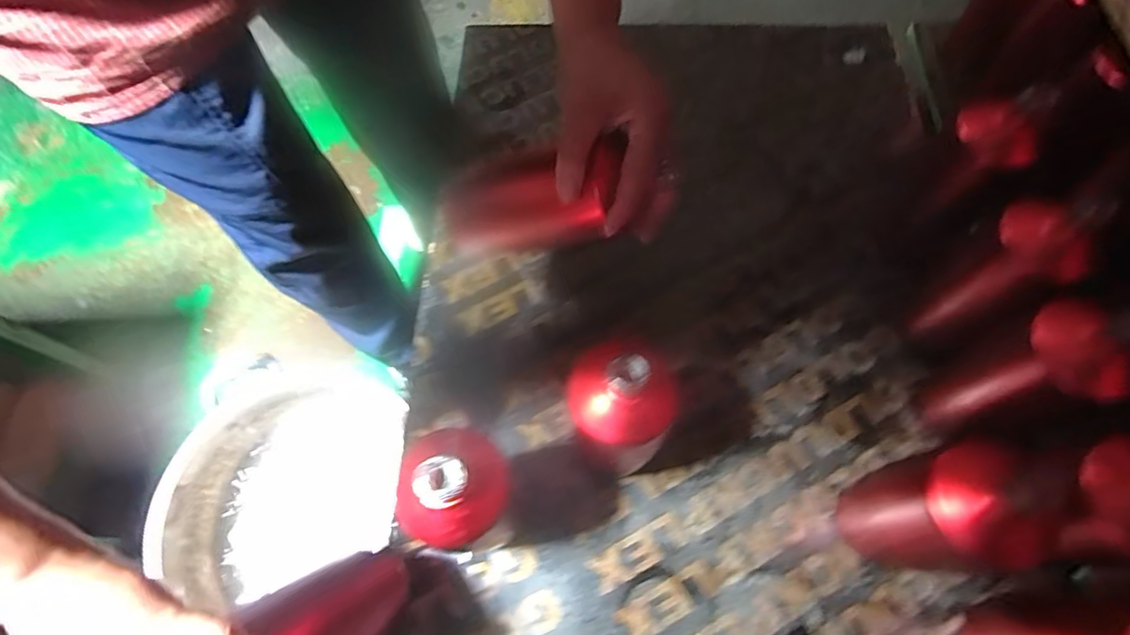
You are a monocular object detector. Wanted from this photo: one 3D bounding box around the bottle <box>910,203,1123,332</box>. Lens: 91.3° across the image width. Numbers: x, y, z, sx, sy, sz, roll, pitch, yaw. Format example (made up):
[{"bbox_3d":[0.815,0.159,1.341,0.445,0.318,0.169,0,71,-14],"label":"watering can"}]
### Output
[{"bbox_3d":[0.376,-0.027,0.499,0.056,0.198,0.054,10,67,7],"label":"bottle"}]

